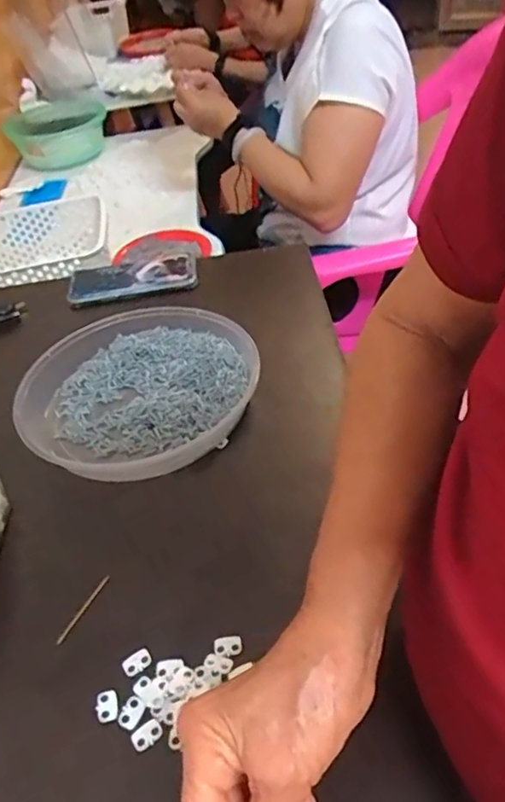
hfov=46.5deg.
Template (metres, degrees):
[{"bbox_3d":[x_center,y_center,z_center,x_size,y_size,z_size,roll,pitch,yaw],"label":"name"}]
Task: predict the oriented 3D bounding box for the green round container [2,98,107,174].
[{"bbox_3d":[-0.460,-0.642,1.421,0.241,0.081,0.277,-22,44,-14],"label":"green round container"}]

